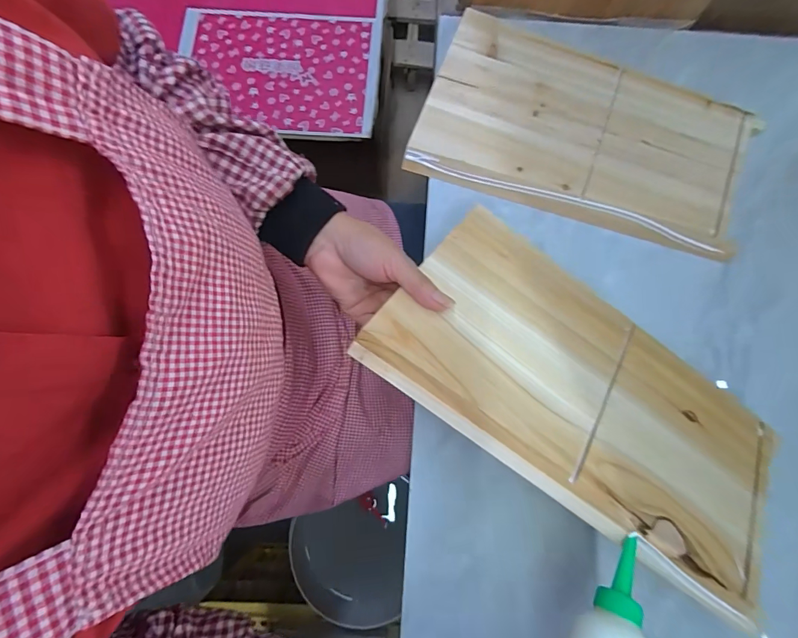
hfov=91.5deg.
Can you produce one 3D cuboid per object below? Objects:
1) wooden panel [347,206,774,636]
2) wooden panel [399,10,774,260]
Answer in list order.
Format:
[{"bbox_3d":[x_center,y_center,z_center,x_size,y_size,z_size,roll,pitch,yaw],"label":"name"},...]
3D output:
[{"bbox_3d":[0.161,0.059,0.348,0.350,0.018,0.209,37,59,5],"label":"wooden panel"},{"bbox_3d":[0.210,-0.214,0.448,0.352,0.016,0.207,20,79,4],"label":"wooden panel"}]

